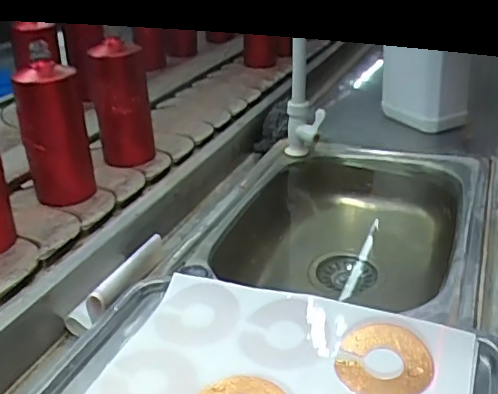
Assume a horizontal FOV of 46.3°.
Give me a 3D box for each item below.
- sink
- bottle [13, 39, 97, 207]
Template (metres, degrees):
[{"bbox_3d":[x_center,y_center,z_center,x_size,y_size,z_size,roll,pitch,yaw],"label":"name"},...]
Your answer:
[{"bbox_3d":[0.134,0.070,0.802,0.335,0.140,0.465,14,30,18],"label":"sink"},{"bbox_3d":[-0.264,-0.101,0.785,0.078,0.200,0.072,-17,35,-32],"label":"bottle"}]

